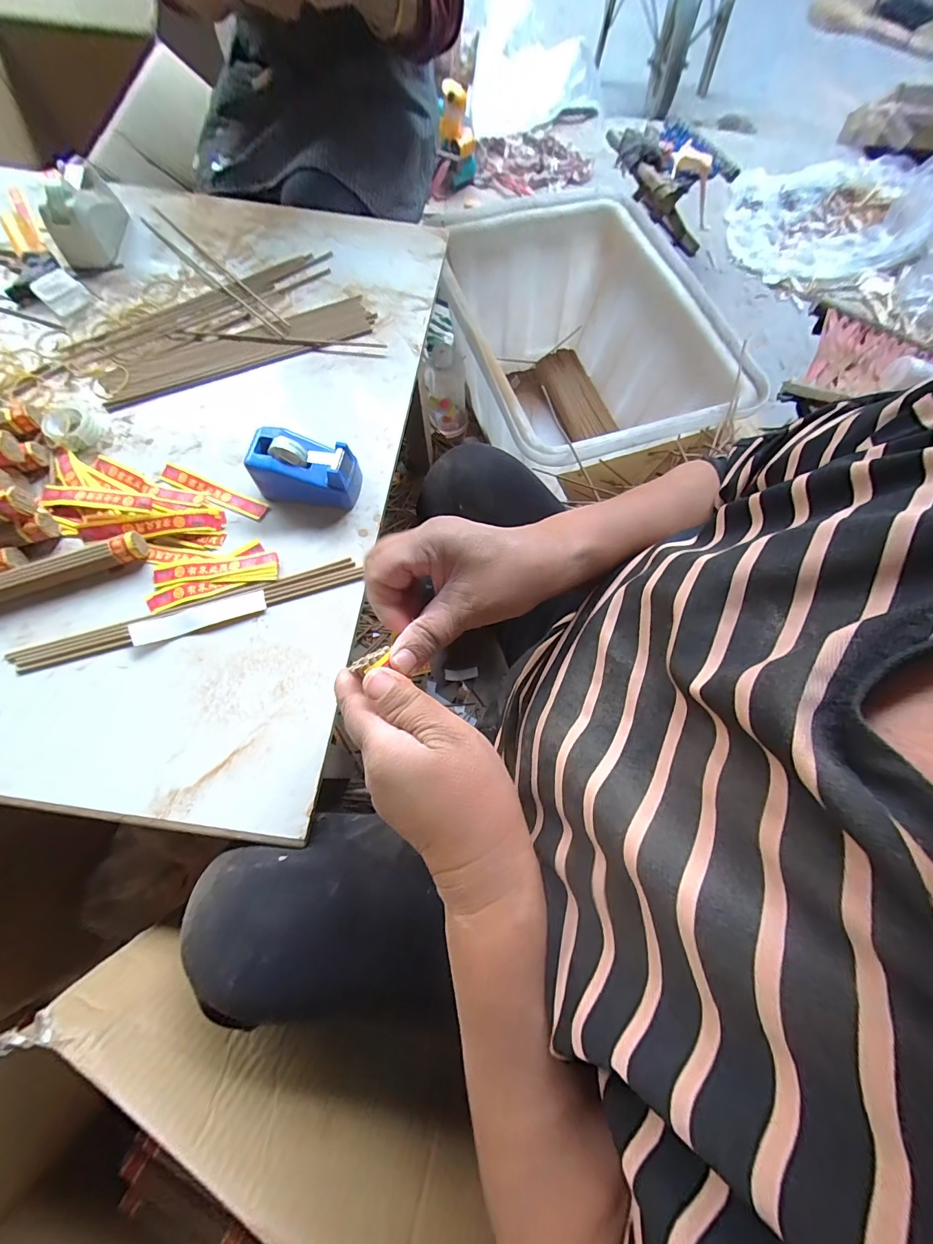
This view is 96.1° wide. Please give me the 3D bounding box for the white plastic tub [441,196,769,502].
[{"bbox_3d":[0.219,-0.502,0.853,0.483,0.314,0.557,-19,73,-8],"label":"white plastic tub"}]

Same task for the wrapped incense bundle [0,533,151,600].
[{"bbox_3d":[-0.463,-0.017,0.382,0.323,0.023,0.021,-21,73,-9],"label":"wrapped incense bundle"}]

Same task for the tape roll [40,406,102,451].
[{"bbox_3d":[-0.426,-0.209,0.452,0.045,0.021,0.045,1,71,-2],"label":"tape roll"}]

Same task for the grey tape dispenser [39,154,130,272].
[{"bbox_3d":[-0.496,-0.524,0.536,0.070,0.062,0.119,-4,71,-3],"label":"grey tape dispenser"}]

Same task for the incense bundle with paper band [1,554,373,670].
[{"bbox_3d":[-0.259,-0.007,0.395,0.314,0.012,0.031,-18,72,-8],"label":"incense bundle with paper band"}]

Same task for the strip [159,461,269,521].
[{"bbox_3d":[-0.268,-0.139,0.442,0.122,0.007,0.022,24,72,6],"label":"strip"}]

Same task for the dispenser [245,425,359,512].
[{"bbox_3d":[-0.162,-0.156,0.427,0.102,0.055,0.056,8,71,1],"label":"dispenser"}]

